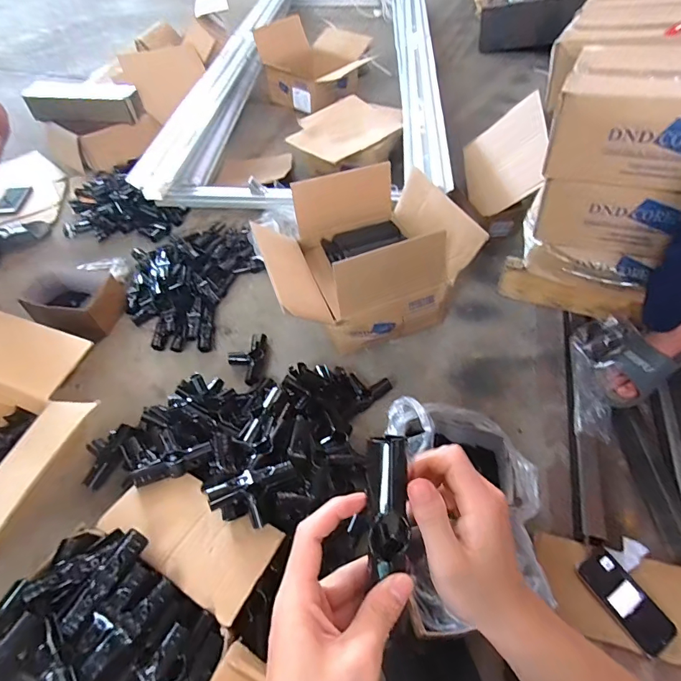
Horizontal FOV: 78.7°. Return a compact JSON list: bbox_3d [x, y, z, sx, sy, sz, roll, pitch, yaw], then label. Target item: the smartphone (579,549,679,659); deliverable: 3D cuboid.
[{"bbox_3d":[0.460,0.417,0.669,0.073,0.010,0.140,-25,55,-18],"label":"smartphone"}]

